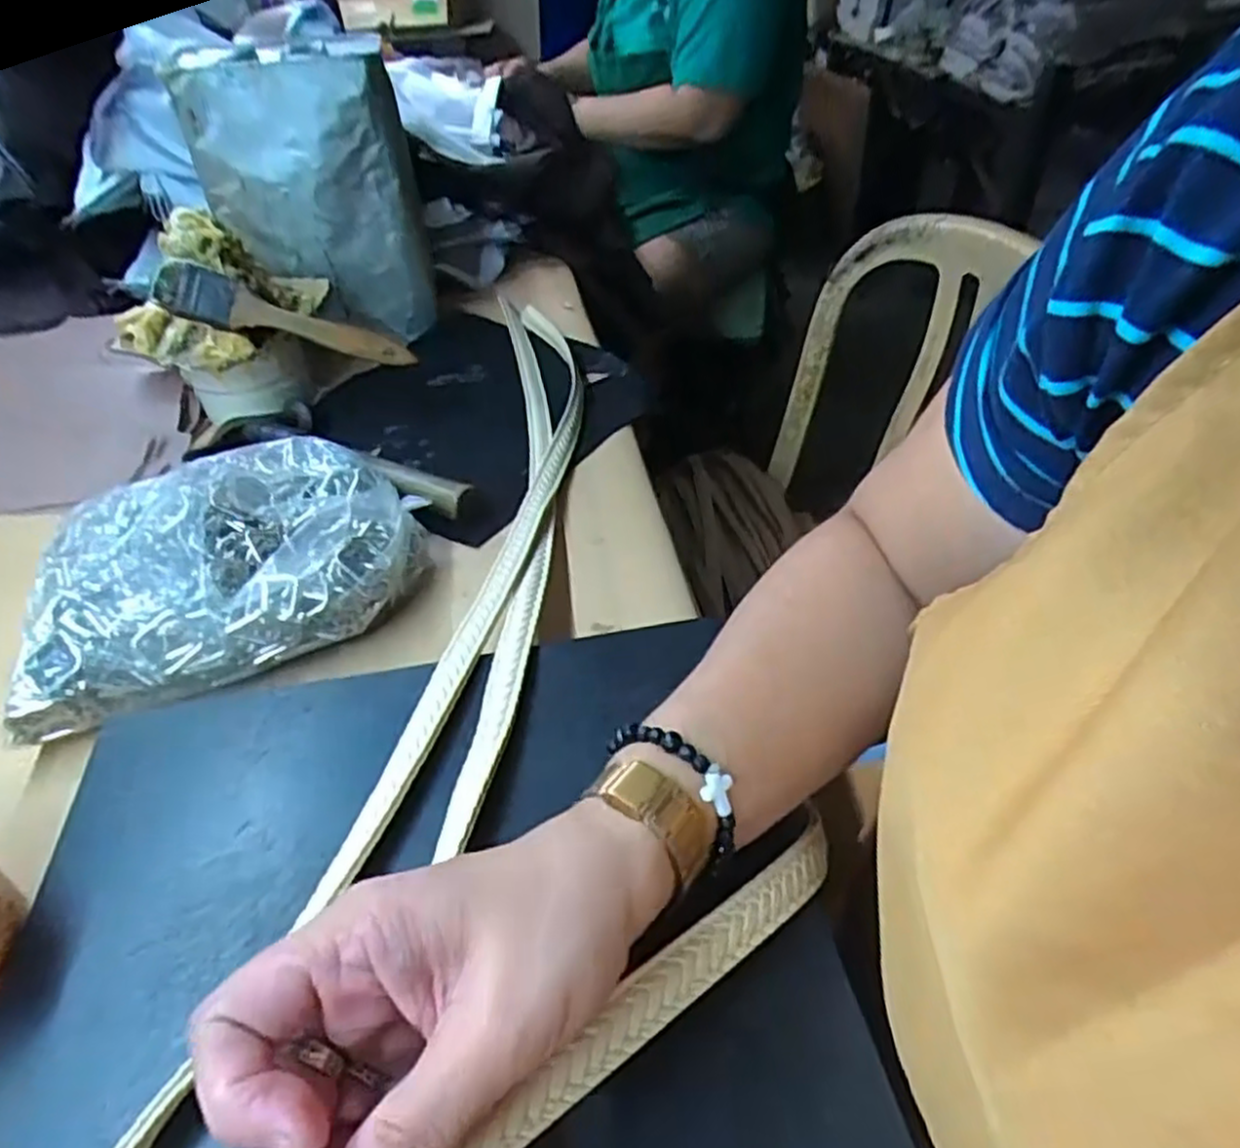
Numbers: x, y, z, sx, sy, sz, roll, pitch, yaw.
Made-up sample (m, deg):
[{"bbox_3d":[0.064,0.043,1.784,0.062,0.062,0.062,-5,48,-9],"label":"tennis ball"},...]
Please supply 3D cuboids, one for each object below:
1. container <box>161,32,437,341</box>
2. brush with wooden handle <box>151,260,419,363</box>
[{"bbox_3d":[-0.260,-0.318,0.670,0.165,0.229,0.126,-13,43,-11],"label":"container"},{"bbox_3d":[-0.242,-0.187,0.561,0.175,0.035,0.022,12,38,-21],"label":"brush with wooden handle"}]

